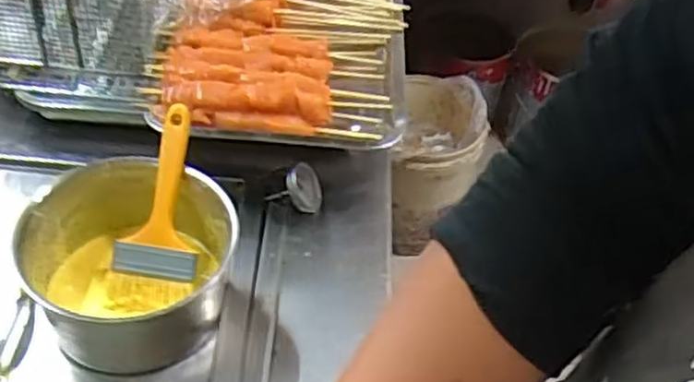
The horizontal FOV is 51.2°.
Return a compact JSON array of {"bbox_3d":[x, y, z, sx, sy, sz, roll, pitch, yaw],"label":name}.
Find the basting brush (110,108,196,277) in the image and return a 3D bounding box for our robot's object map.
[{"bbox_3d":[-0.171,-0.001,0.671,0.076,0.018,0.160,2,78,13],"label":"basting brush"}]

